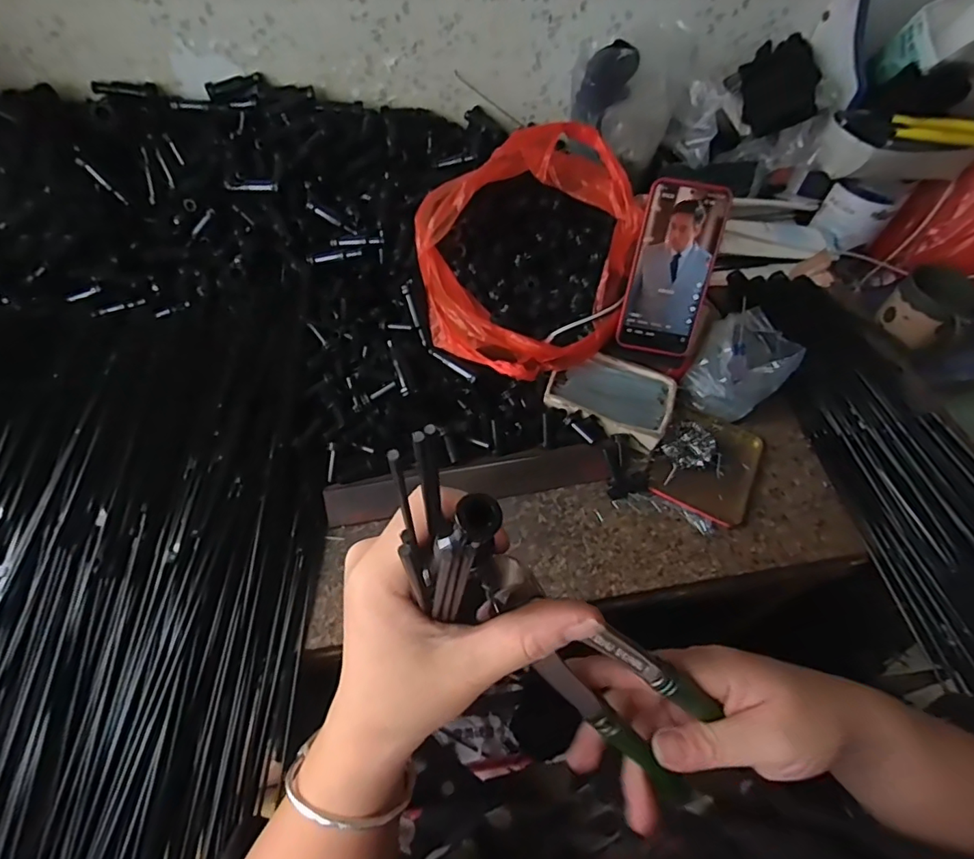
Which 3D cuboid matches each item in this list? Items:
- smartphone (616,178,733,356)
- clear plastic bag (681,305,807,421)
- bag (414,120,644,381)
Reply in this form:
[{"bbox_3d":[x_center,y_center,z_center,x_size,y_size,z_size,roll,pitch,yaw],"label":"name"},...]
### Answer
[{"bbox_3d":[0.185,-0.158,0.531,0.079,0.161,0.009,9,20,5],"label":"smartphone"},{"bbox_3d":[0.281,-0.074,0.588,0.095,0.053,0.122,39,63,19],"label":"clear plastic bag"},{"bbox_3d":[0.045,-0.186,0.556,0.222,0.141,0.231,-10,59,-11],"label":"bag"}]

